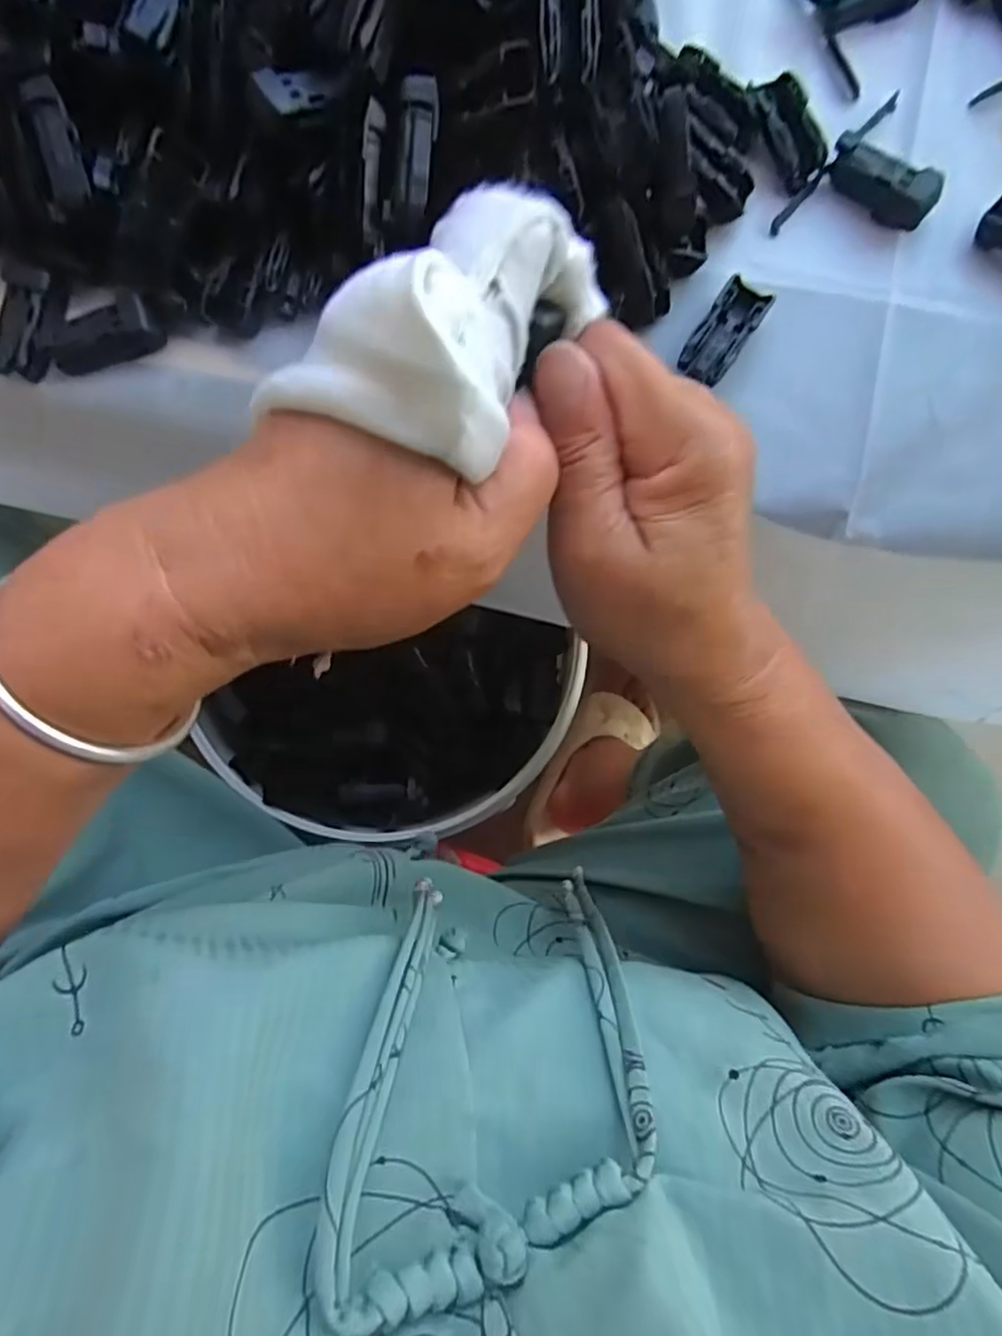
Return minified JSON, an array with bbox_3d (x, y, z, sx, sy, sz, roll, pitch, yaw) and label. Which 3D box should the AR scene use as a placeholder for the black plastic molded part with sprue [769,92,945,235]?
[{"bbox_3d":[0.163,-0.209,0.288,0.048,0.015,0.081,44,83,0],"label":"black plastic molded part with sprue"}]

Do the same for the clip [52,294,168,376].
[{"bbox_3d":[-0.166,-0.138,0.278,0.047,0.011,0.018,-21,87,-6],"label":"clip"}]

